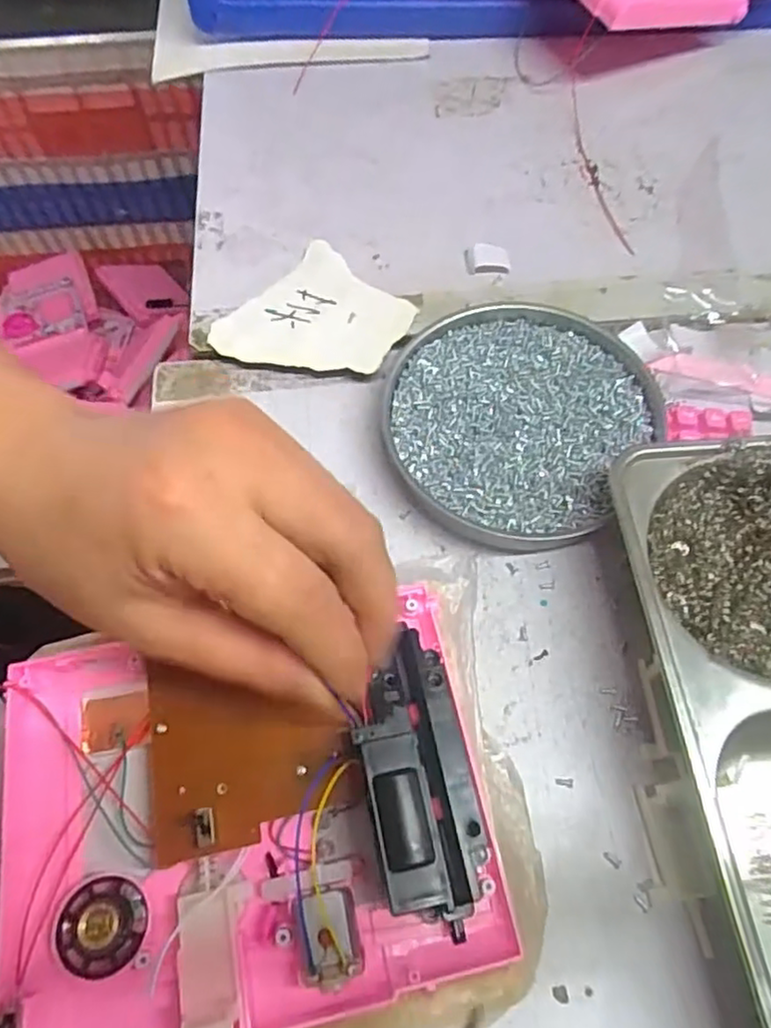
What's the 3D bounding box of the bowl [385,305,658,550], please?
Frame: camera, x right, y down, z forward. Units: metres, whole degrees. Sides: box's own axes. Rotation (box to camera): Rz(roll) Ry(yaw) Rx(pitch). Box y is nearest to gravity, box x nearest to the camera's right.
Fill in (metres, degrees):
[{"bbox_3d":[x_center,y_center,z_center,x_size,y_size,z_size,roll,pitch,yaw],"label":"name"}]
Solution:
[{"bbox_3d":[0.066,-0.050,0.334,0.125,0.017,0.130,-1,64,1],"label":"bowl"}]

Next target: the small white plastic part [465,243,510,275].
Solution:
[{"bbox_3d":[0.060,-0.150,0.385,0.025,0.006,0.020,-3,64,0],"label":"small white plastic part"}]

